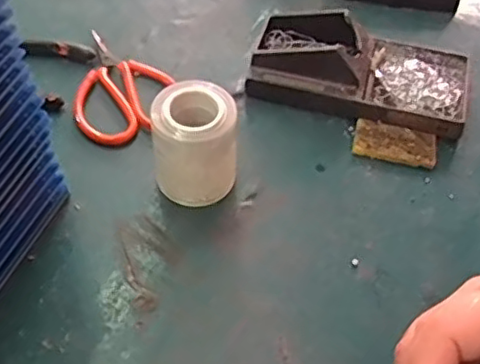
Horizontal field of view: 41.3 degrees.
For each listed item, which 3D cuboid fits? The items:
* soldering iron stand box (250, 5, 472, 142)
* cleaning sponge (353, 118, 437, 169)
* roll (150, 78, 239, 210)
[{"bbox_3d":[0.092,-0.088,0.478,0.156,0.041,0.080,14,53,8],"label":"soldering iron stand box"},{"bbox_3d":[0.110,-0.028,0.453,0.056,0.005,0.032,14,53,8],"label":"cleaning sponge"},{"bbox_3d":[-0.028,-0.024,0.401,0.049,0.070,0.045,2,52,-2],"label":"roll"}]

